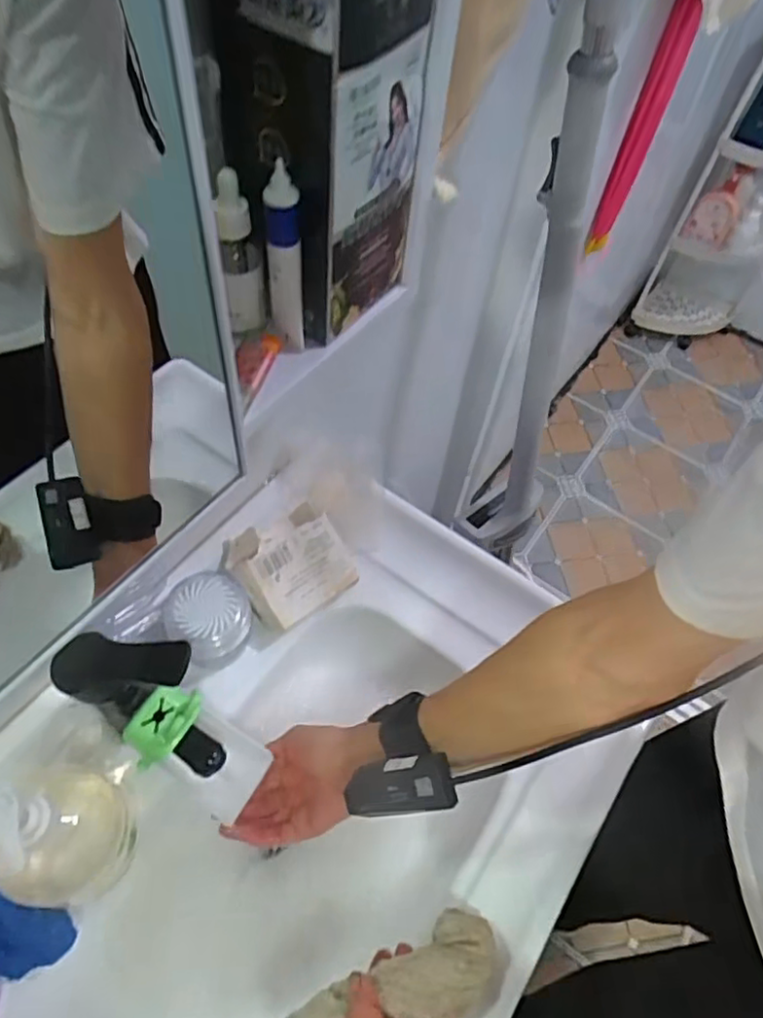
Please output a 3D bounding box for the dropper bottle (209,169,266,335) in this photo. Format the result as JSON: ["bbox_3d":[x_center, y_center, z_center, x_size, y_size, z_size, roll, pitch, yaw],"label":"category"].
[{"bbox_3d":[-0.082,-0.145,0.373,0.022,0.089,0.021,-14,58,-14],"label":"dropper bottle"}]

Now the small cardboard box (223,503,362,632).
[{"bbox_3d":[-0.083,0.043,0.583,0.103,0.046,0.099,-29,63,-23],"label":"small cardboard box"}]

